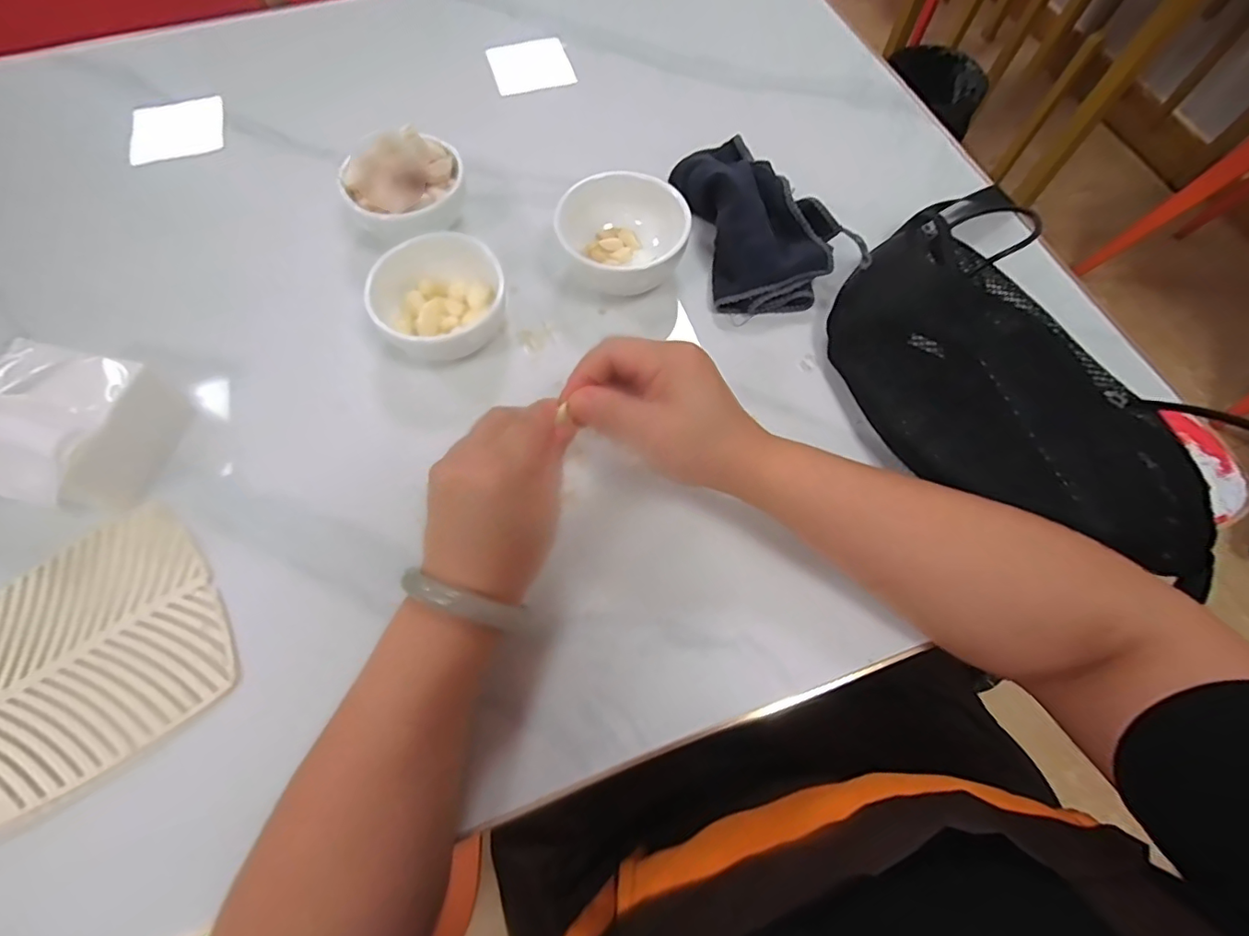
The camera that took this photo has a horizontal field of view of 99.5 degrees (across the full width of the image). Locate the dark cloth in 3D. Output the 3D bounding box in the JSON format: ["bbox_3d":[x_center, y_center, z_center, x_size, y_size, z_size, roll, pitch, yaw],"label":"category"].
[{"bbox_3d":[0.106,-0.196,0.414,0.103,0.059,0.154,-15,68,-7],"label":"dark cloth"}]

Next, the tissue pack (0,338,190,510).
[{"bbox_3d":[-0.357,-0.025,0.336,0.102,0.067,0.097,9,67,3],"label":"tissue pack"}]

